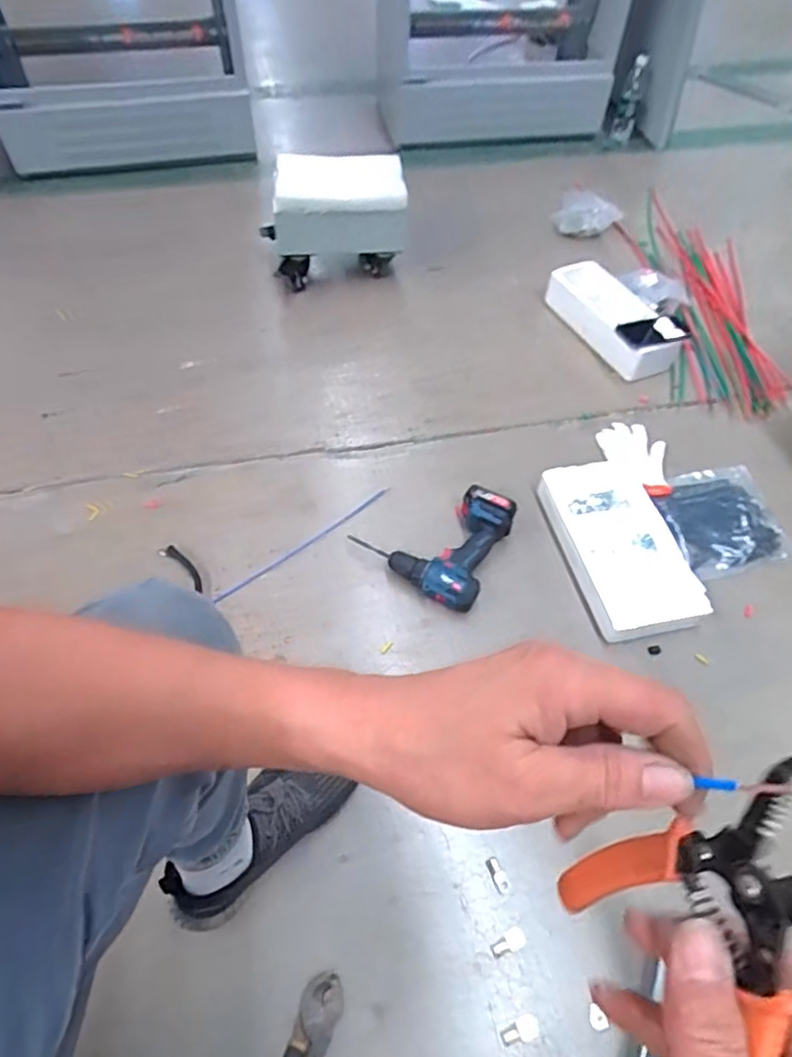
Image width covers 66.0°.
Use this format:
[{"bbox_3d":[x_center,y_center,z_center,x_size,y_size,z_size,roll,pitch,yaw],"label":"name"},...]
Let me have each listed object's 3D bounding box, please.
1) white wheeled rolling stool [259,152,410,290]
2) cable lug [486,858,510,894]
[{"bbox_3d":[-0.154,-0.752,1.470,0.354,0.256,0.163,-2,54,-3],"label":"white wheeled rolling stool"},{"bbox_3d":[0.131,0.443,0.779,0.018,0.004,0.041,-20,57,-15],"label":"cable lug"}]

